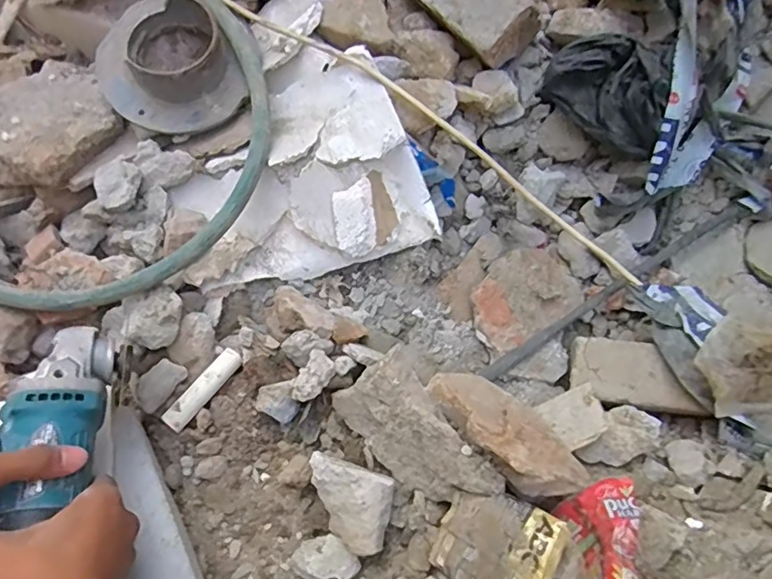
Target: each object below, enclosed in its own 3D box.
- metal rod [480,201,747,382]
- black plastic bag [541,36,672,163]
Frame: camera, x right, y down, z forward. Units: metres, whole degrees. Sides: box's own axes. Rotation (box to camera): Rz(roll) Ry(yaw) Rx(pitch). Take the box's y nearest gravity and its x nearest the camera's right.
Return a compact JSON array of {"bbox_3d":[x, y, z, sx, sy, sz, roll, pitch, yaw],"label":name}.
[{"bbox_3d":[0.251,0.000,0.618,0.344,0.023,0.018,-32,64,-7],"label":"metal rod"},{"bbox_3d":[0.241,-0.218,0.613,0.134,0.092,0.082,21,57,9],"label":"black plastic bag"}]

